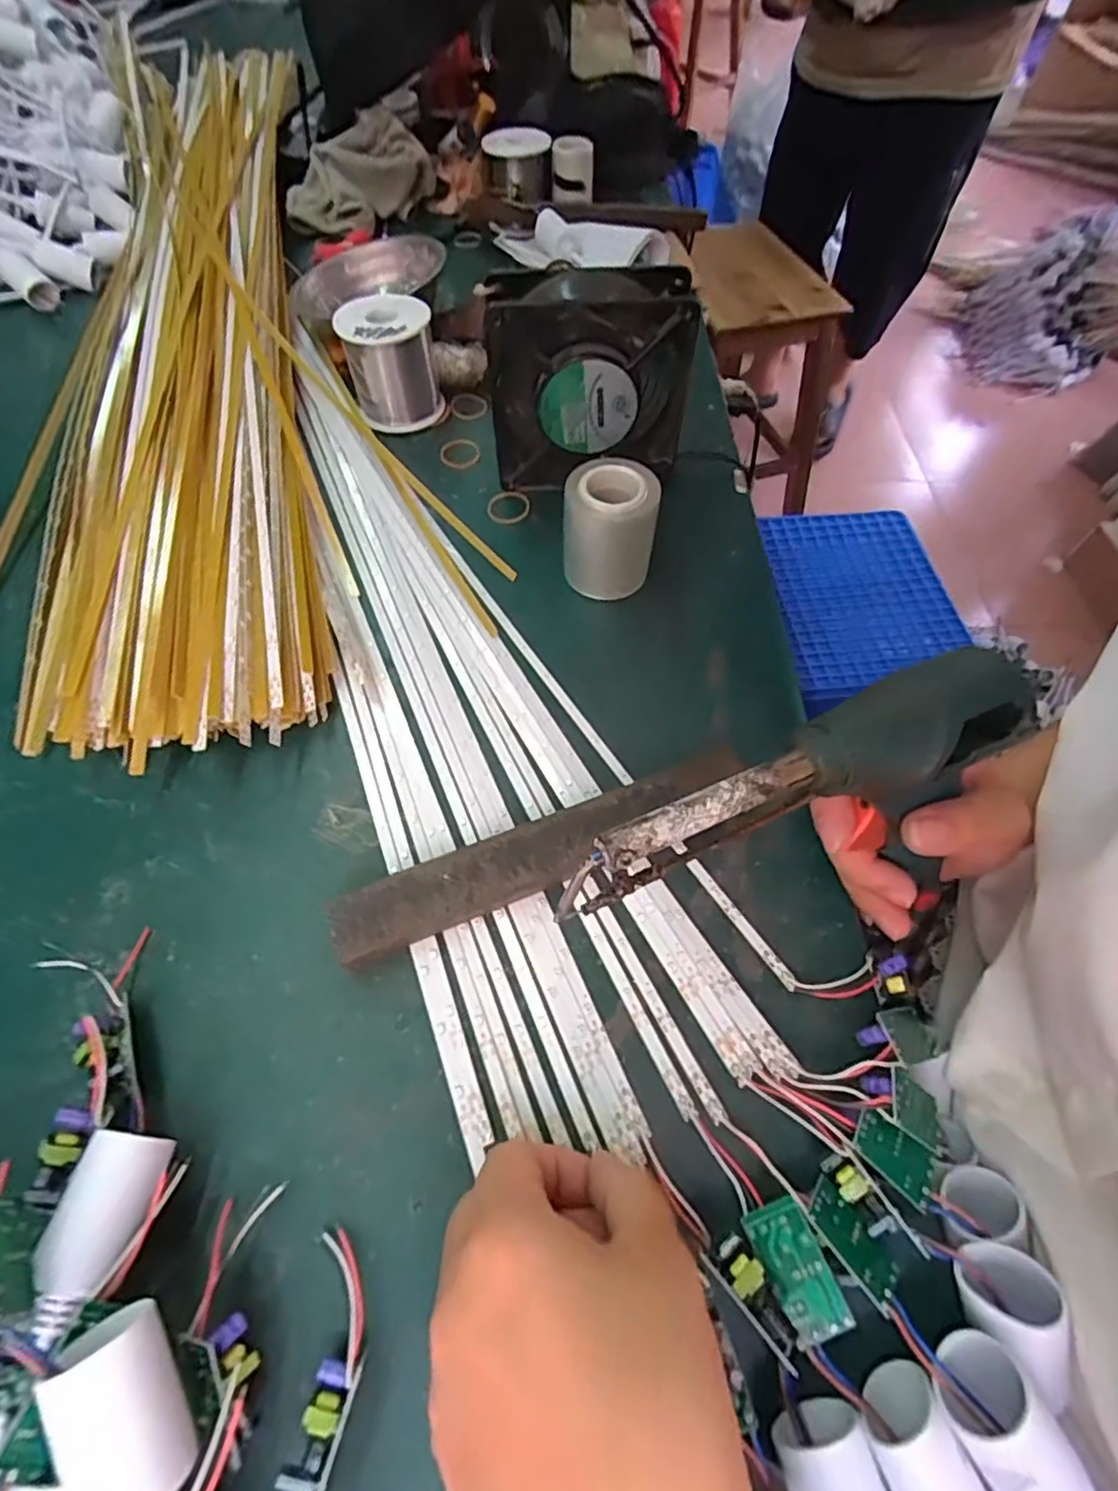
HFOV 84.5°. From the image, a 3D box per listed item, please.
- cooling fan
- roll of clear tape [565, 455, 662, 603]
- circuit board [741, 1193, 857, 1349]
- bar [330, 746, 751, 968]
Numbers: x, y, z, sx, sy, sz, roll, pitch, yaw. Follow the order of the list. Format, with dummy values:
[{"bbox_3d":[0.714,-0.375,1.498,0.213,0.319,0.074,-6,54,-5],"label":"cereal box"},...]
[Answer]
[{"bbox_3d":[0.018,-0.227,0.393,0.122,0.118,0.048,-4,60,-2],"label":"cooling fan"},{"bbox_3d":[0.030,-0.126,0.368,0.052,0.065,0.053,8,61,4],"label":"roll of clear tape"},{"bbox_3d":[0.083,0.182,0.214,0.021,0.007,0.038,-22,63,-12],"label":"circuit board"},{"bbox_3d":[-0.001,0.049,0.294,0.207,0.018,0.032,-22,63,-12],"label":"bar"}]

